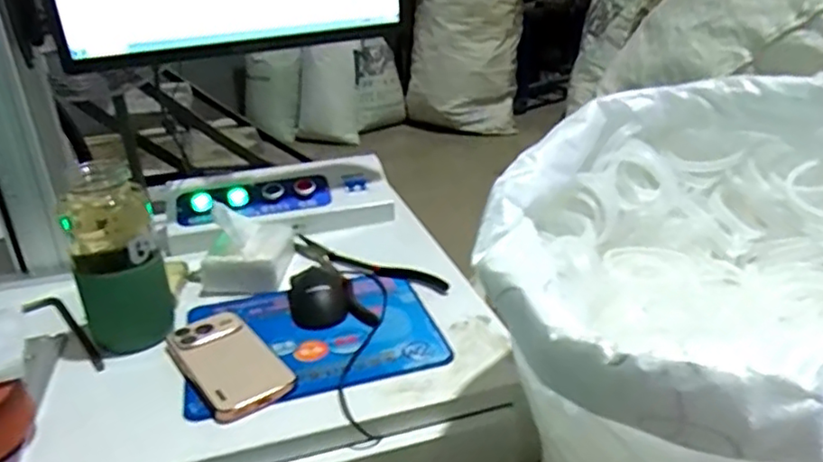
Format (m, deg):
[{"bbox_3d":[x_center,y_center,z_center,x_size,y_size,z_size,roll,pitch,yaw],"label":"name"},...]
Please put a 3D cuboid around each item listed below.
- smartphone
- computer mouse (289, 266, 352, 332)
[{"bbox_3d":[-0.183,0.126,0.630,0.077,0.016,0.160,-29,33,-27],"label":"smartphone"},{"bbox_3d":[-0.107,0.073,0.735,0.067,0.034,0.103,-8,25,-11],"label":"computer mouse"}]

